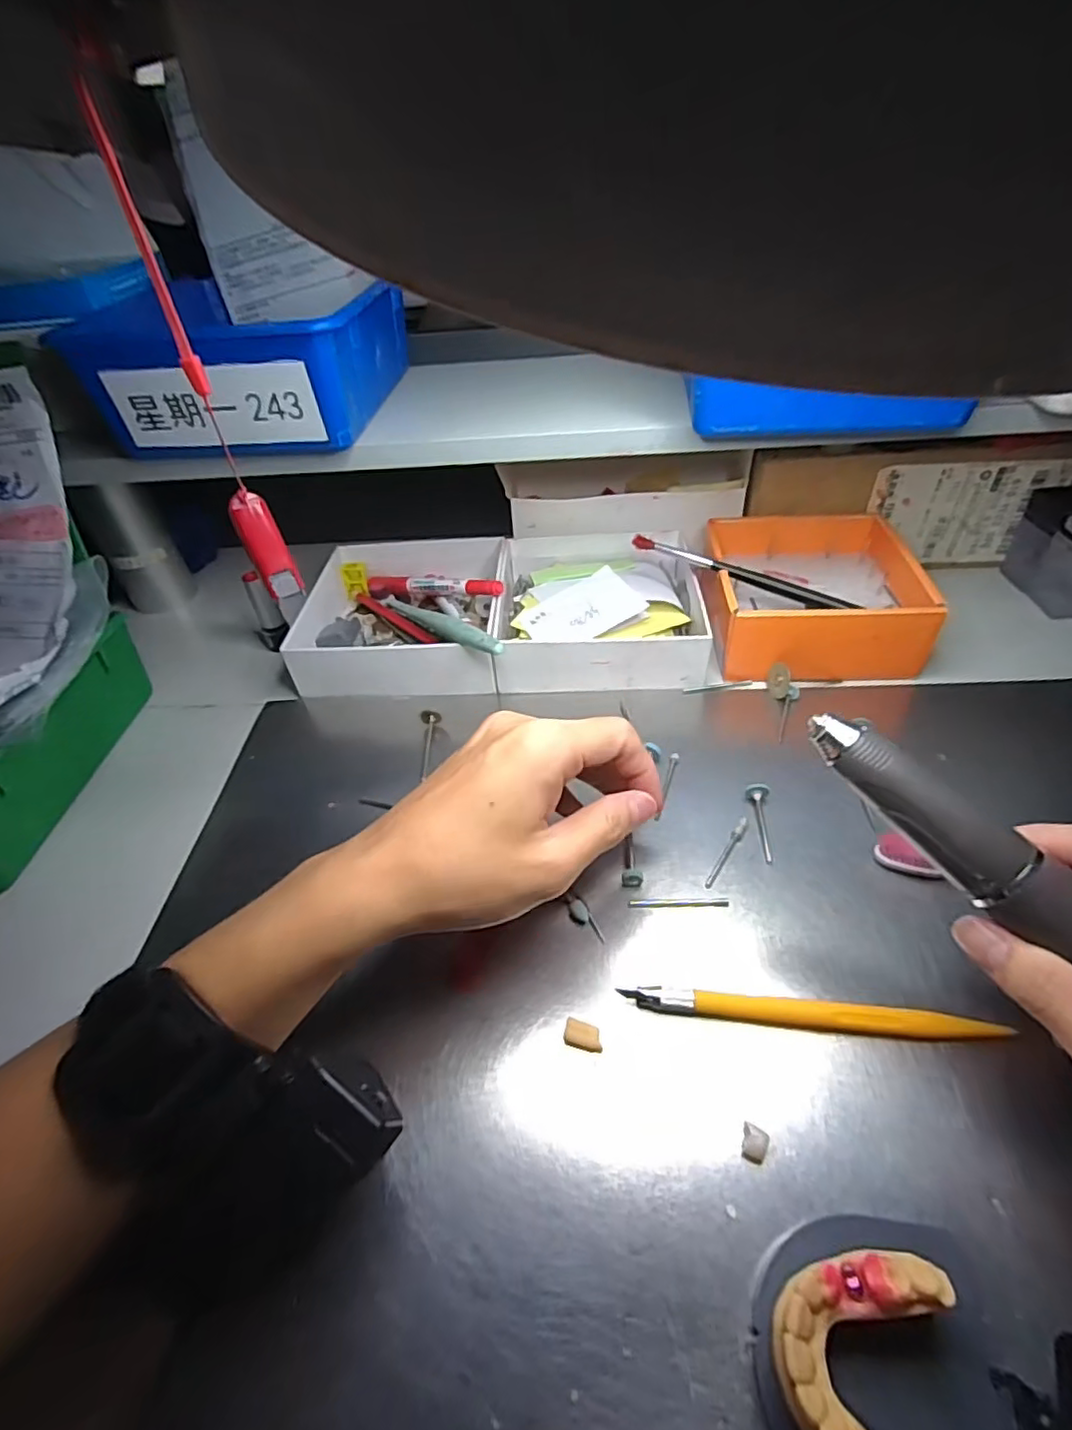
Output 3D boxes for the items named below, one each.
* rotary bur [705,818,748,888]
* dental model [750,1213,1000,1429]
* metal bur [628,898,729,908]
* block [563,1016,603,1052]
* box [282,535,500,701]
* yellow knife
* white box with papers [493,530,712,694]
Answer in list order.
[{"bbox_3d":[0.091,0.065,0.297,0.005,0.004,0.043,22,50,27],"label":"rotary bur"},{"bbox_3d":[0.092,0.174,0.165,0.060,0.031,0.073,7,45,13],"label":"dental model"},{"bbox_3d":[0.064,0.084,0.282,0.044,0.004,0.004,-1,43,5],"label":"metal bur"},{"bbox_3d":[0.018,0.124,0.242,0.015,0.004,0.009,9,45,15],"label":"block"},{"bbox_3d":[-0.088,-0.072,0.429,0.138,0.051,0.155,-1,43,6],"label":"box"},{"bbox_3d":[0.102,0.114,0.238,0.131,0.013,0.009,2,44,9],"label":"yellow knife"},{"bbox_3d":[0.043,-0.077,0.428,0.134,0.035,0.140,-3,43,3],"label":"white box with papers"}]

